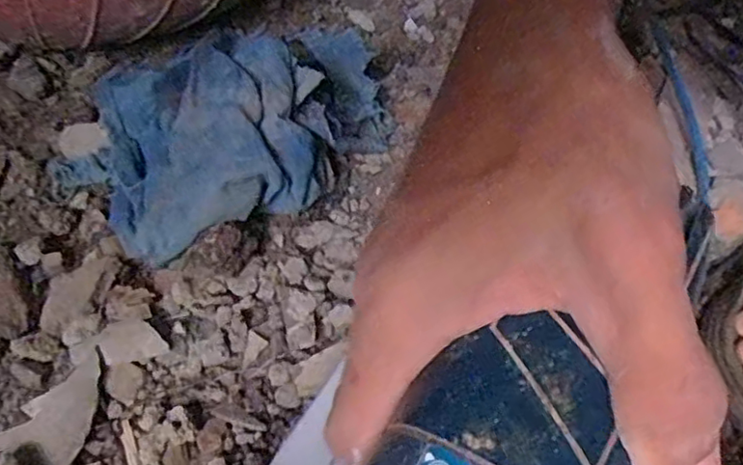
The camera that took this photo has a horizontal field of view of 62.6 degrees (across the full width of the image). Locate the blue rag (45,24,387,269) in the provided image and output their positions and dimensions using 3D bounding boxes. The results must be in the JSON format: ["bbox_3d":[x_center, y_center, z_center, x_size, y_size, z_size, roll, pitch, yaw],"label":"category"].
[{"bbox_3d":[-0.094,-0.088,0.429,0.250,0.087,0.185,-22,57,-22],"label":"blue rag"}]

